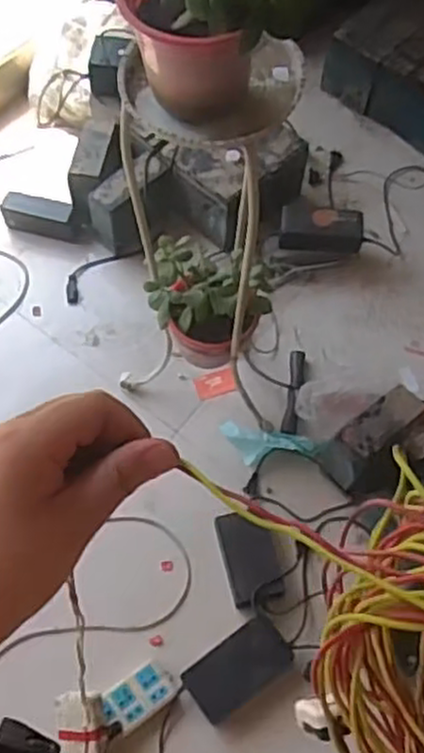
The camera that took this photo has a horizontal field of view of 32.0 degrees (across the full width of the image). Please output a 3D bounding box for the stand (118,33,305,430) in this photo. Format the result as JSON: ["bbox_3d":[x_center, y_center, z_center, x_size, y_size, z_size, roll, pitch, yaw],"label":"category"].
[{"bbox_3d":[-0.010,-0.187,1.165,0.246,0.710,0.186,18,64,8],"label":"stand"}]

